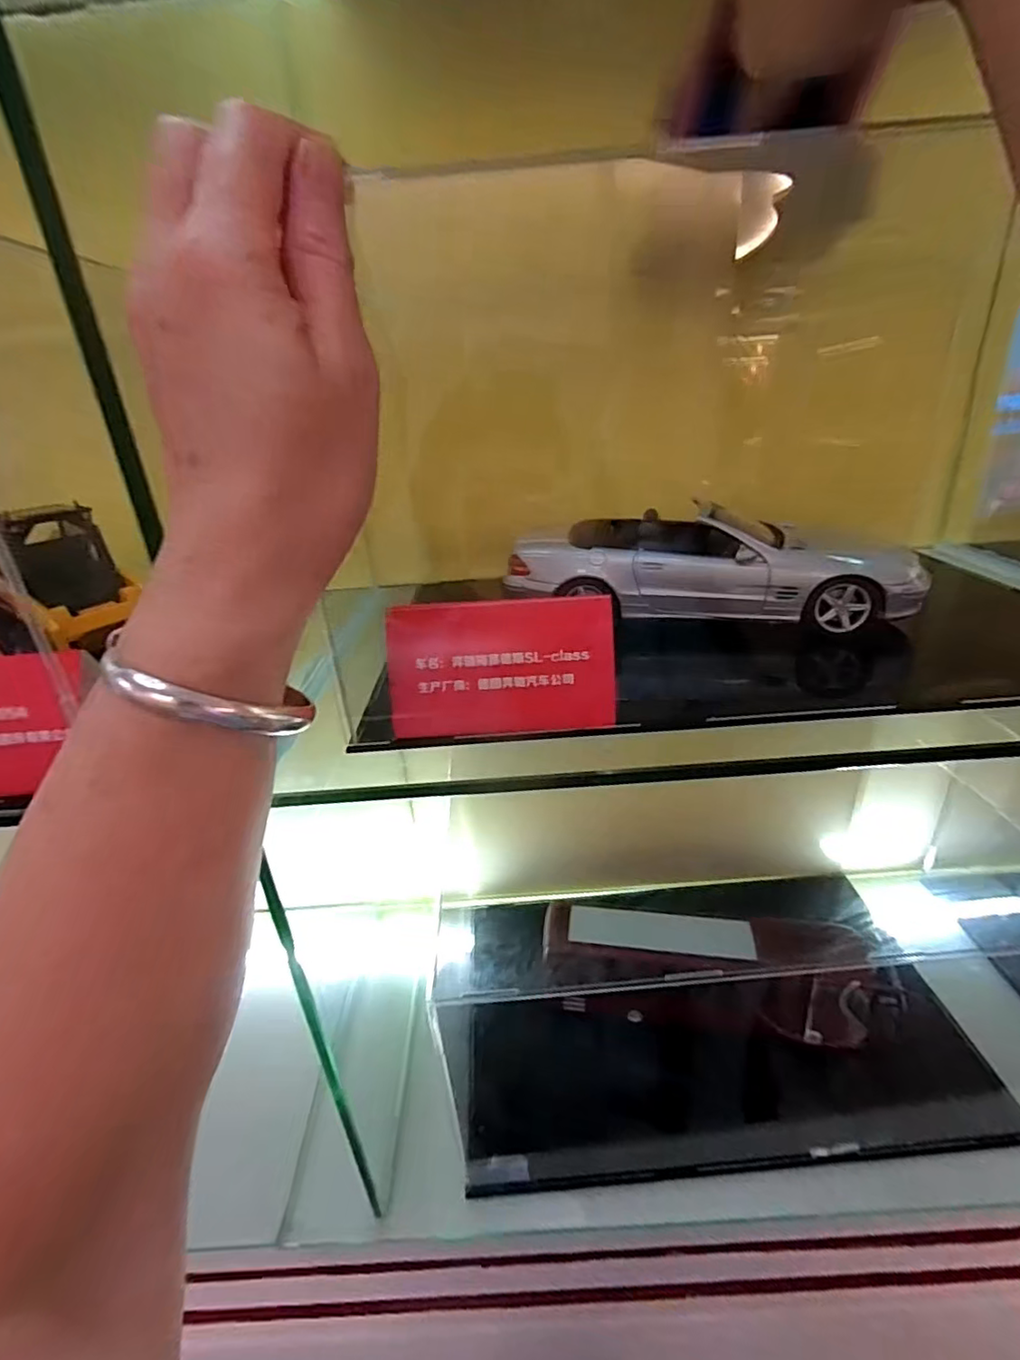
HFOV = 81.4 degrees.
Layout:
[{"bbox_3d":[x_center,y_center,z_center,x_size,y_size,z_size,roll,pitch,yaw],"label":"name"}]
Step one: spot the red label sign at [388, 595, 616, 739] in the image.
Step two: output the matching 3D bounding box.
[{"bbox_3d":[-0.004,-0.005,0.265,0.098,0.058,0.007,-3,4,2],"label":"red label sign"}]

